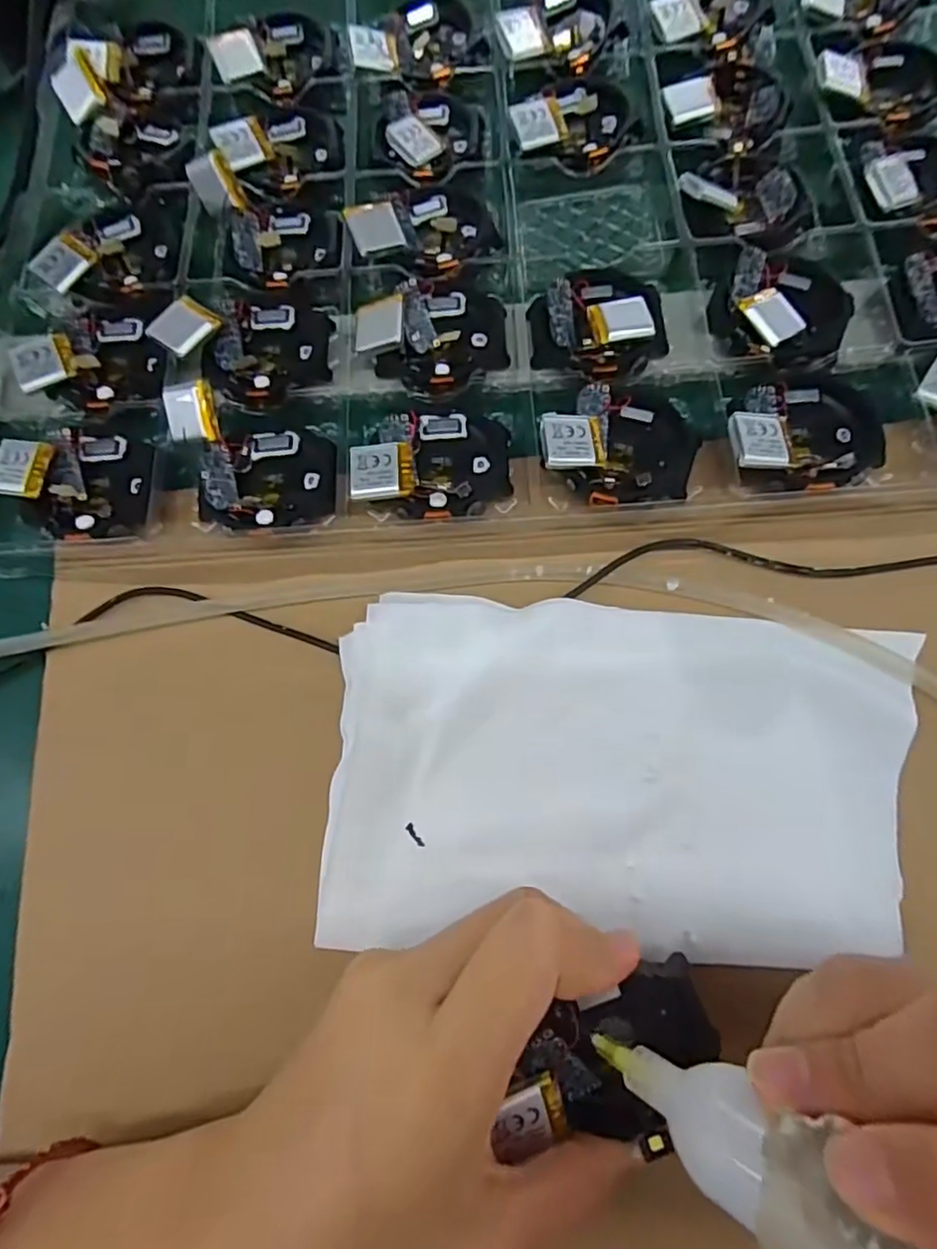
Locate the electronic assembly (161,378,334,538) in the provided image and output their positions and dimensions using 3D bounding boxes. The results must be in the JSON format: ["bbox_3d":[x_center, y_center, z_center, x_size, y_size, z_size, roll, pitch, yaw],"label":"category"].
[{"bbox_3d":[-0.081,-0.059,0.226,0.063,0.025,0.046,13,77,7],"label":"electronic assembly"}]

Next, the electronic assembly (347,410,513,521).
[{"bbox_3d":[-0.013,-0.061,0.229,0.058,0.016,0.044,-2,76,4],"label":"electronic assembly"}]

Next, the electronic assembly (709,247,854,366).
[{"bbox_3d":[0.125,-0.125,0.241,0.050,0.012,0.048,-1,76,4],"label":"electronic assembly"}]

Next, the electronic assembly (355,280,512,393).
[{"bbox_3d":[-0.014,-0.118,0.246,0.059,0.012,0.049,-5,76,3],"label":"electronic assembly"}]

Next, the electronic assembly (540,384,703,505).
[{"bbox_3d":[0.056,-0.066,0.226,0.056,0.016,0.045,10,77,6],"label":"electronic assembly"}]

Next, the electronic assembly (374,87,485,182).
[{"bbox_3d":[-0.019,-0.232,0.283,0.049,0.013,0.051,-4,76,3],"label":"electronic assembly"}]

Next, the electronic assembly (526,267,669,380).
[{"bbox_3d":[0.053,-0.123,0.246,0.054,0.016,0.054,-5,76,3],"label":"electronic assembly"}]

